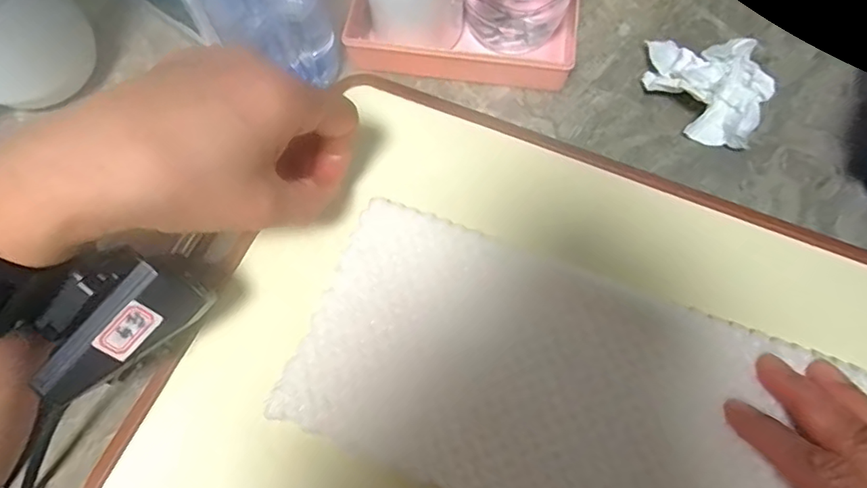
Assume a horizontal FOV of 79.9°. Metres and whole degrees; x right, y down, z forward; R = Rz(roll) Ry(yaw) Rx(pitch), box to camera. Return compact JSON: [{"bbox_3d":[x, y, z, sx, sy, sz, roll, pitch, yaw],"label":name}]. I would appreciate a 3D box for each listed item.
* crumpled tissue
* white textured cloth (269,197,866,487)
[{"bbox_3d":[0.158,-0.094,0.301,0.069,0.030,0.060,24,71,10],"label":"crumpled tissue"},{"bbox_3d":[0.053,0.063,0.232,0.225,0.005,0.116,19,71,10],"label":"white textured cloth"}]

